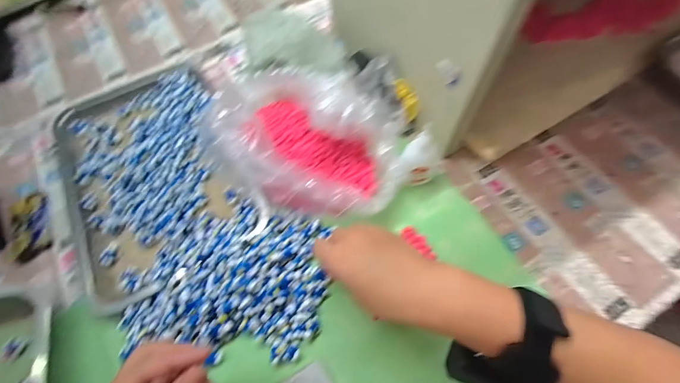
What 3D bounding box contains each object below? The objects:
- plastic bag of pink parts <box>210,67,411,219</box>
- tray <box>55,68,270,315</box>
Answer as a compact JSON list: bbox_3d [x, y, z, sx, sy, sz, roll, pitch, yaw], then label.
[{"bbox_3d":[-0.044,-0.073,0.397,0.248,0.091,0.173,20,67,11],"label":"plastic bag of pink parts"},{"bbox_3d":[-0.253,-0.030,0.436,0.224,0.051,0.339,-33,63,-2],"label":"tray"}]

